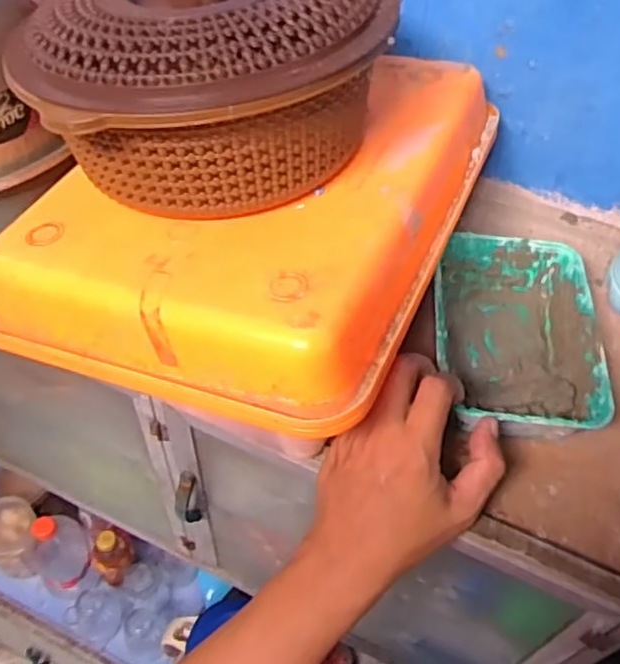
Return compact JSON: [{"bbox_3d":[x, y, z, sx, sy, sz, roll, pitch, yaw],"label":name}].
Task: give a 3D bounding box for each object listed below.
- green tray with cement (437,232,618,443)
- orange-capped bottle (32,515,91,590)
[{"bbox_3d":[0.147,0.005,0.510,0.112,0.048,0.166,5,53,1],"label":"green tray with cement"},{"bbox_3d":[-0.396,0.343,1.092,0.086,0.175,0.089,1,53,-2],"label":"orange-capped bottle"}]

